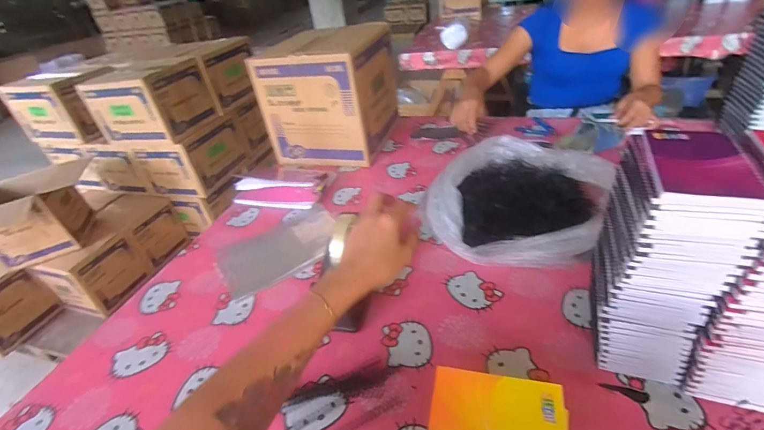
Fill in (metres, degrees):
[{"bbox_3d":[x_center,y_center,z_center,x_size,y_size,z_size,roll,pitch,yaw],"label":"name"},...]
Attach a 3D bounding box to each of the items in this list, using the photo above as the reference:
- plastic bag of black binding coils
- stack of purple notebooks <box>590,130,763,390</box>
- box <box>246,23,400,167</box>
[{"bbox_3d":[0.253,-0.028,0.712,0.291,0.110,0.293,20,44,32],"label":"plastic bag of black binding coils"},{"bbox_3d":[0.311,0.061,0.438,0.099,0.284,0.121,6,38,18],"label":"stack of purple notebooks"},{"bbox_3d":[-0.144,-0.328,1.068,0.299,0.311,0.274,5,38,16],"label":"box"}]

